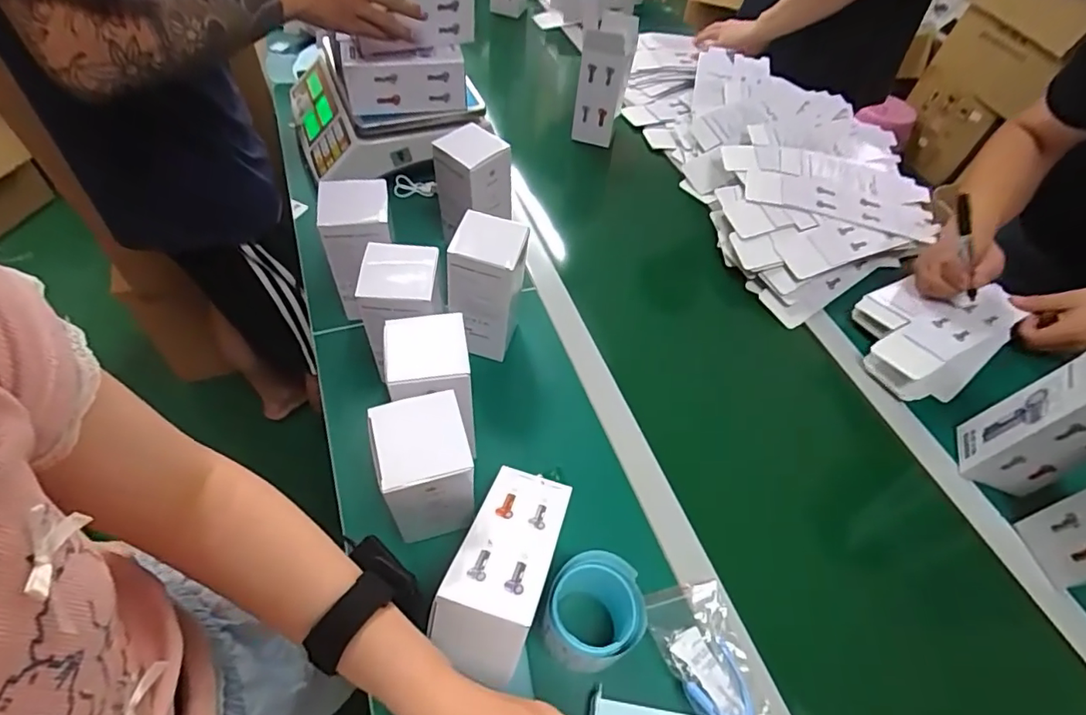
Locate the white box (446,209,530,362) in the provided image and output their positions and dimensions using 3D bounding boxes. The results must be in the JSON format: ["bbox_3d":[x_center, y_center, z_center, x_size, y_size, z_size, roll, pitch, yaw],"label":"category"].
[{"bbox_3d":[-0.065,-0.076,0.631,0.080,0.165,0.080,12,53,3],"label":"white box"}]

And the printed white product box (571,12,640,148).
[{"bbox_3d":[0.106,-0.485,0.959,0.076,0.183,0.115,15,54,6],"label":"printed white product box"}]

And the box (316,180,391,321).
[{"bbox_3d":[-0.216,-0.114,0.655,0.077,0.173,0.091,-6,54,-10],"label":"box"}]

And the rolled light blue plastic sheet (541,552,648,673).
[{"bbox_3d":[0.045,0.217,0.472,0.079,0.066,0.082,4,53,-3],"label":"rolled light blue plastic sheet"}]

